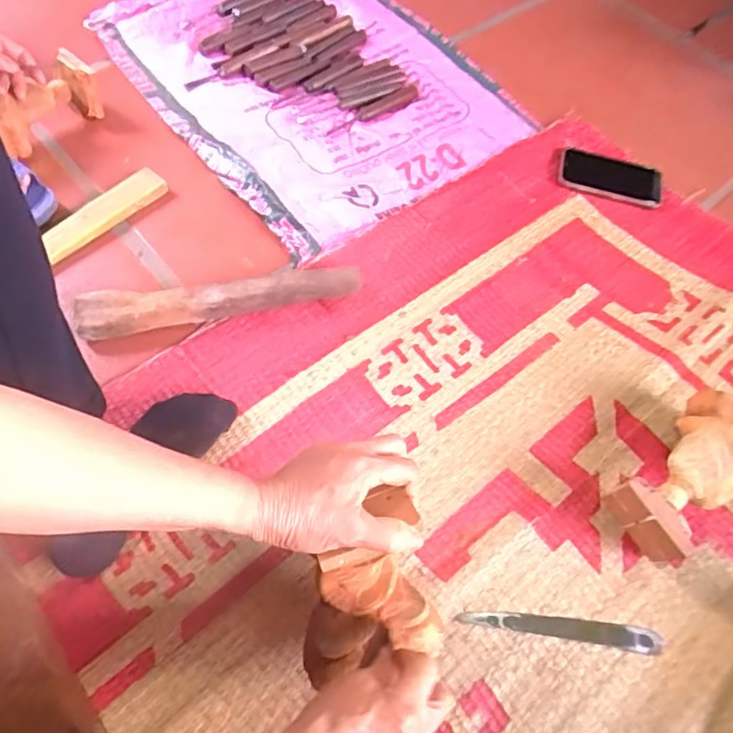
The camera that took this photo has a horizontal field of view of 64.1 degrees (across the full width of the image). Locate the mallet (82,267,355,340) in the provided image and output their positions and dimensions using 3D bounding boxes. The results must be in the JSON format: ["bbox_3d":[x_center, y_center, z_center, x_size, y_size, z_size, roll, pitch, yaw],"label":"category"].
[{"bbox_3d":[-0.174,-0.082,0.706,0.325,0.037,0.049,-9,63,-8],"label":"mallet"}]

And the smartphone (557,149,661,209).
[{"bbox_3d":[0.348,-0.272,0.840,0.143,0.011,0.075,16,62,5],"label":"smartphone"}]

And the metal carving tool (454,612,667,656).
[{"bbox_3d":[0.186,0.249,0.561,0.195,0.006,0.022,9,62,2],"label":"metal carving tool"}]

